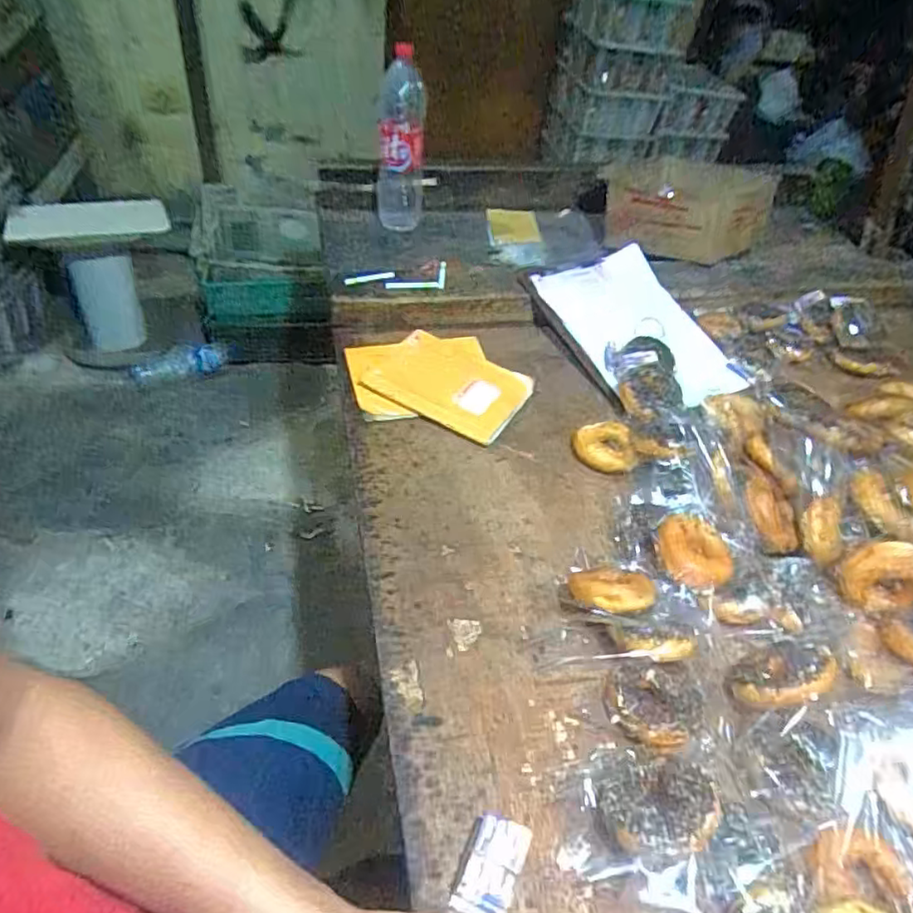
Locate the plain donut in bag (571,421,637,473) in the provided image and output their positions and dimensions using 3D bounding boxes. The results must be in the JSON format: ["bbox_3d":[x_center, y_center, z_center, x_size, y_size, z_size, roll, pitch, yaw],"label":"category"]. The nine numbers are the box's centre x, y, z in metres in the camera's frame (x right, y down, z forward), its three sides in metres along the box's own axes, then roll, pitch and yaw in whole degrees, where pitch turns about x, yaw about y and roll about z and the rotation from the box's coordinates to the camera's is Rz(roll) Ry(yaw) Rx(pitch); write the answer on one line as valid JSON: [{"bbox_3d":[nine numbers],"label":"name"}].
[{"bbox_3d":[0.195,-0.013,0.835,0.075,0.038,0.088,8,43,0],"label":"plain donut in bag"}]

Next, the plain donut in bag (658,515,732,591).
[{"bbox_3d":[0.254,0.101,0.669,0.072,0.019,0.083,-18,64,-8],"label":"plain donut in bag"}]

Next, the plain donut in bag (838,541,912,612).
[{"bbox_3d":[0.451,0.127,0.654,0.081,0.076,0.031,15,44,7],"label":"plain donut in bag"}]

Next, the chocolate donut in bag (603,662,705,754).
[{"bbox_3d":[0.179,0.228,0.571,0.079,0.035,0.084,4,44,-4],"label":"chocolate donut in bag"}]

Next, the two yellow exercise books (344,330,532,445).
[{"bbox_3d":[-0.032,-0.117,0.920,0.277,0.027,0.210,14,44,6],"label":"two yellow exercise books"}]

